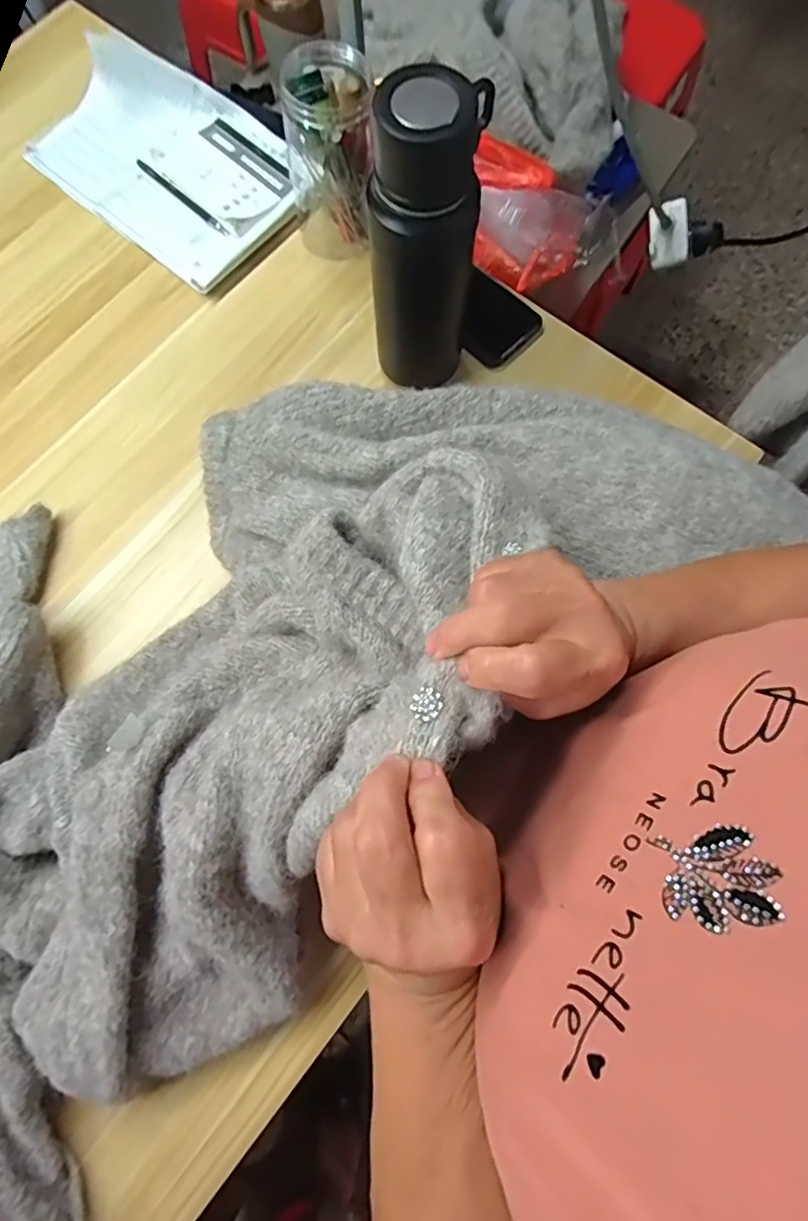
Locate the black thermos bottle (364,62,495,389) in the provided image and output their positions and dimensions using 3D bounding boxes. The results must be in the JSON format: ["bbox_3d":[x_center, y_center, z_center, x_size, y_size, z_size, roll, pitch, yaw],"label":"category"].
[{"bbox_3d":[0.017,-0.293,0.488,0.078,0.243,0.078,11,76,3],"label":"black thermos bottle"}]

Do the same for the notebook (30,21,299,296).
[{"bbox_3d":[-0.256,-0.505,0.650,0.291,0.041,0.202,40,79,9],"label":"notebook"}]

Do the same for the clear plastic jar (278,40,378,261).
[{"bbox_3d":[-0.071,-0.441,0.569,0.083,0.143,0.073,-4,76,-1],"label":"clear plastic jar"}]

